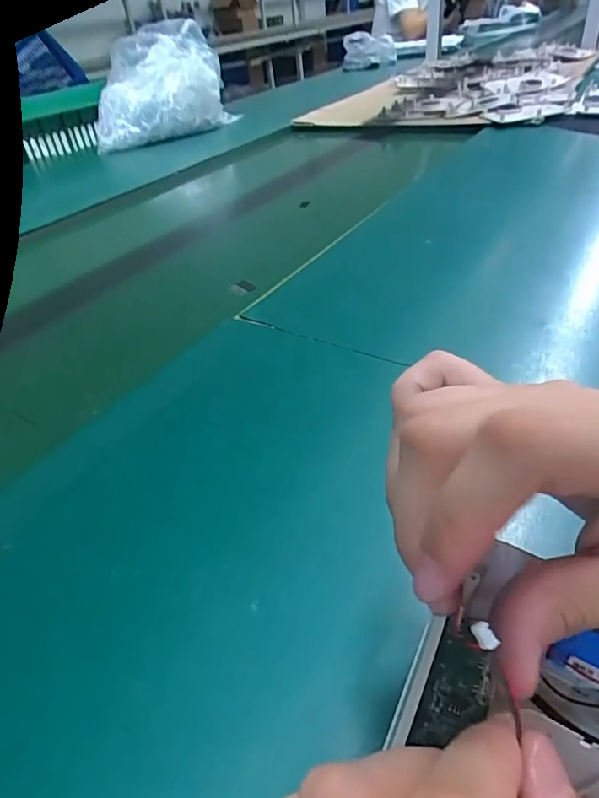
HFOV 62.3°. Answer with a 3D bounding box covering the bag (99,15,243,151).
[{"bbox_3d":[-0.308,-0.692,1.096,0.305,0.193,0.170,-12,38,-5],"label":"bag"}]

